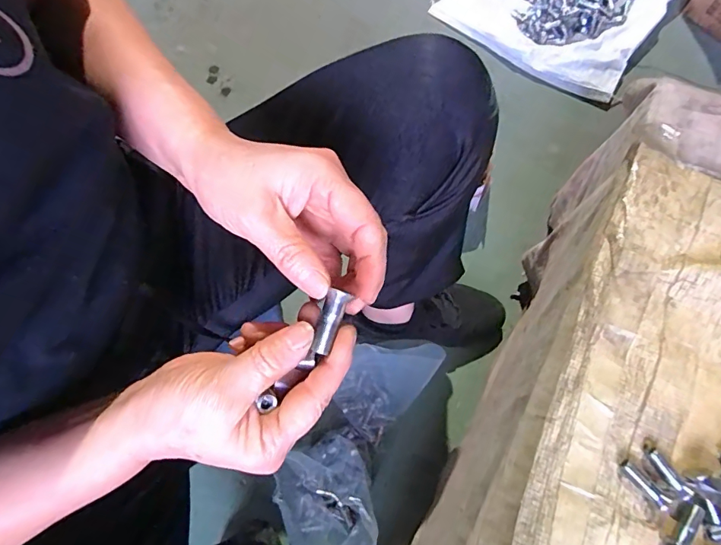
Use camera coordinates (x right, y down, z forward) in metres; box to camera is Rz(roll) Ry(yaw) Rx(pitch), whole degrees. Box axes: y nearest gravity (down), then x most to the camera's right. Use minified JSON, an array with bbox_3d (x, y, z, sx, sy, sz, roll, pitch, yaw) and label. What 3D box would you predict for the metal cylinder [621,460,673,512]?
[{"bbox_3d":[0.207,0.154,0.320,0.009,0.008,0.038,-38,74,-11],"label":"metal cylinder"}]

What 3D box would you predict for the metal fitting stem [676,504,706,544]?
[{"bbox_3d":[0.235,0.182,0.313,0.013,0.011,0.034,37,76,14],"label":"metal fitting stem"}]

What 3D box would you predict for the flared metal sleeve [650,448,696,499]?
[{"bbox_3d":[0.225,0.147,0.322,0.010,0.007,0.037,-29,72,-8],"label":"flared metal sleeve"}]

